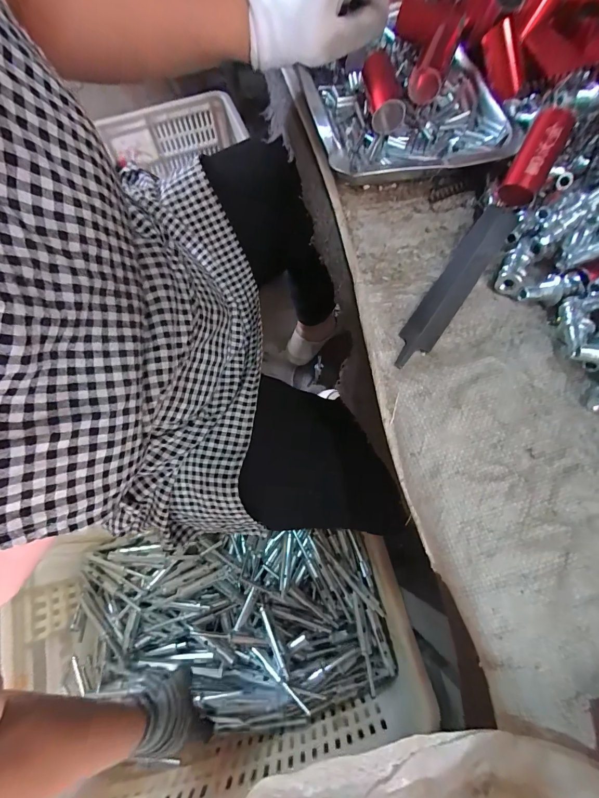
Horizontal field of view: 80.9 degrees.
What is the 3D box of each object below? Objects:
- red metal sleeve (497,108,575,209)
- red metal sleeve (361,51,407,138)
[{"bbox_3d":[0.184,-0.188,0.273,0.028,0.022,0.066,27,110,10],"label":"red metal sleeve"},{"bbox_3d":[0.077,-0.282,0.322,0.028,0.026,0.073,-7,70,-2],"label":"red metal sleeve"}]

